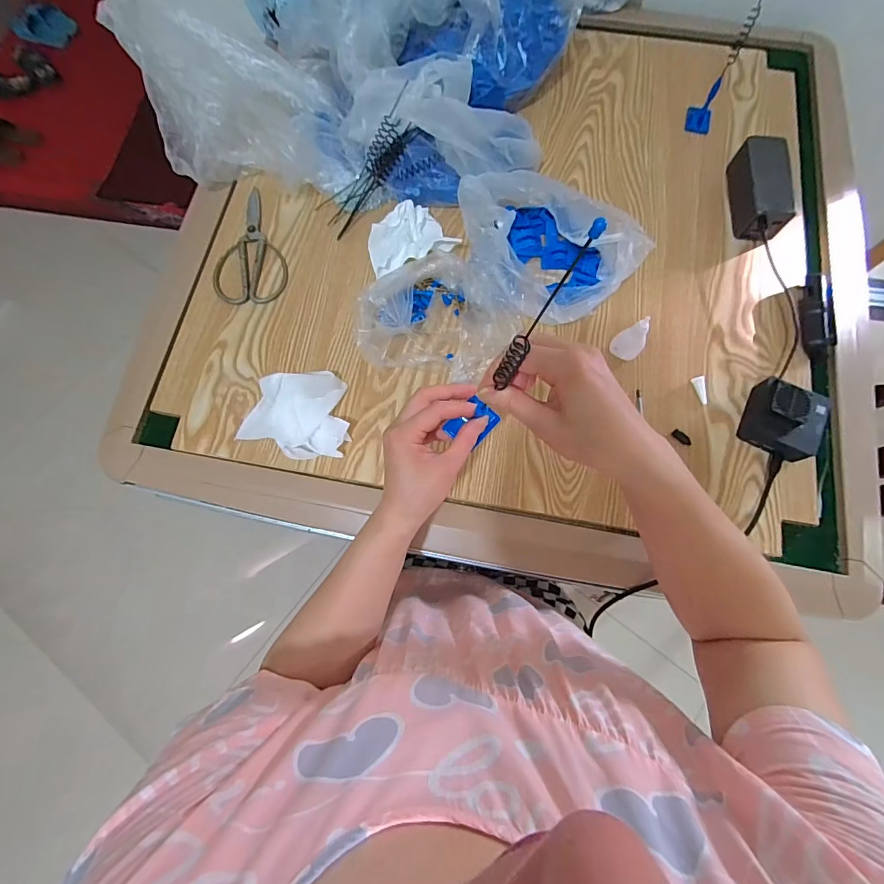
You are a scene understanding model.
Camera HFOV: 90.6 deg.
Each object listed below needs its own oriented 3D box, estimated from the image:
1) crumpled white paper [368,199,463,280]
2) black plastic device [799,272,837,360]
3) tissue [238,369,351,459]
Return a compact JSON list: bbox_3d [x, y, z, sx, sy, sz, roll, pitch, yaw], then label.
[{"bbox_3d":[-0.048,-0.267,0.580,0.109,0.031,0.083,-27,76,-7],"label":"crumpled white paper"},{"bbox_3d":[0.467,-0.160,0.546,0.029,0.031,0.104,1,75,0],"label":"black plastic device"},{"bbox_3d":[-0.165,-0.032,0.506,0.103,0.049,0.098,-3,75,-1],"label":"tissue"}]

